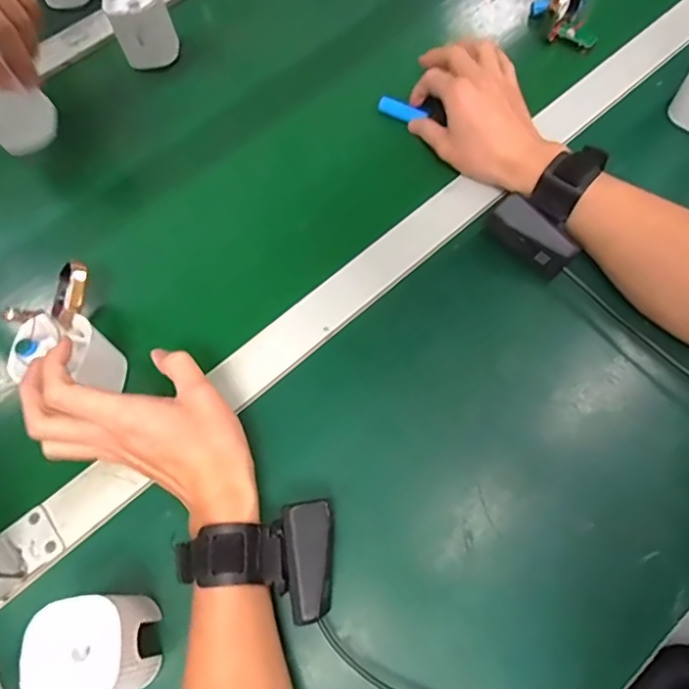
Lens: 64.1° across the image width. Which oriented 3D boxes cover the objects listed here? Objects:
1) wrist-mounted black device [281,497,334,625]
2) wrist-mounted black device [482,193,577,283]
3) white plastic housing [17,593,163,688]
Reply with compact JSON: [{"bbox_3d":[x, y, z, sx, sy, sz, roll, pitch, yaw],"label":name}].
[{"bbox_3d":[-0.022,0.132,0.339,0.031,0.017,0.069,-3,77,0],"label":"wrist-mounted black device"},{"bbox_3d":[0.148,-0.085,0.435,0.068,0.031,0.031,43,76,15],"label":"wrist-mounted black device"},{"bbox_3d":[-0.142,0.179,0.328,0.057,0.078,0.058,-16,64,-2],"label":"white plastic housing"}]

